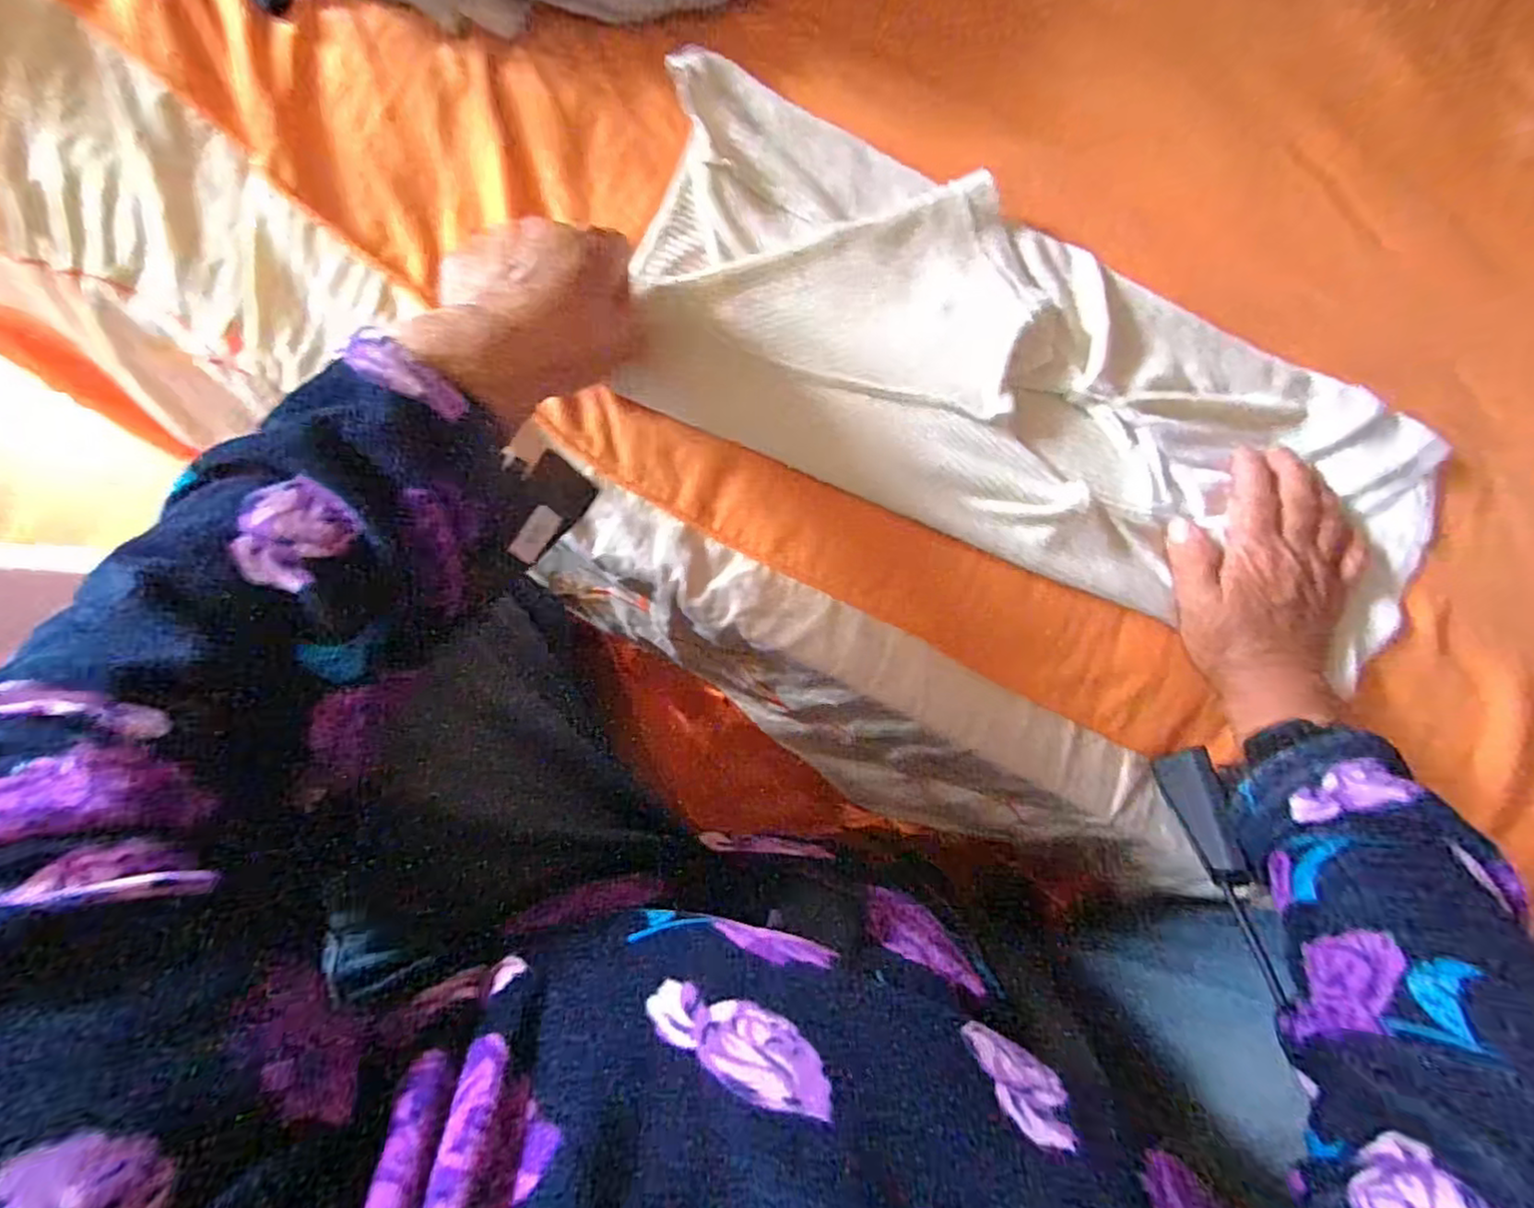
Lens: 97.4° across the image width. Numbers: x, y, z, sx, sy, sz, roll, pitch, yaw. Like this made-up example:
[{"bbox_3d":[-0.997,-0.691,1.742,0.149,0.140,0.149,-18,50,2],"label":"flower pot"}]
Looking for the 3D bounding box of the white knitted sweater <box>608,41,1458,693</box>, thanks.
[{"bbox_3d":[0.164,-0.123,0.393,0.486,0.029,0.189,20,83,-5],"label":"white knitted sweater"}]

